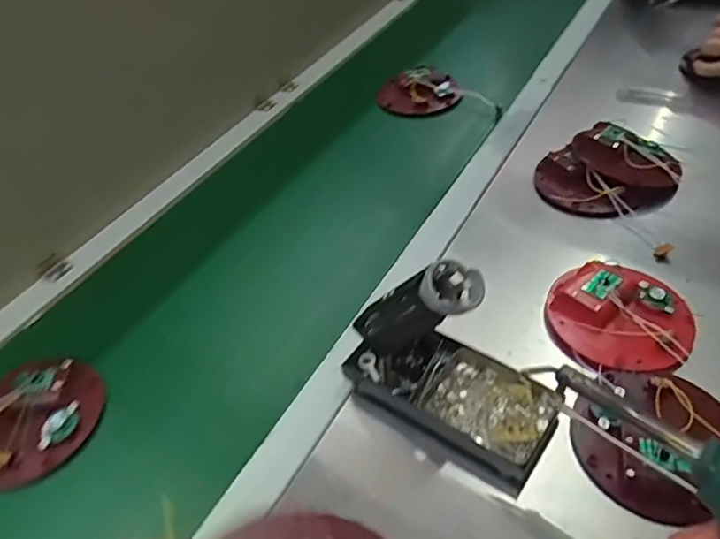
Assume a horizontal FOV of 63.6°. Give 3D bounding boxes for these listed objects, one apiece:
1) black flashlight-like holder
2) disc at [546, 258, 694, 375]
[{"bbox_3d":[0.036,0.035,0.435,0.047,0.132,0.042,37,52,-5],"label":"black flashlight-like holder"},{"bbox_3d":[0.228,0.039,0.513,0.117,0.028,0.104,23,52,28],"label":"disc"}]

